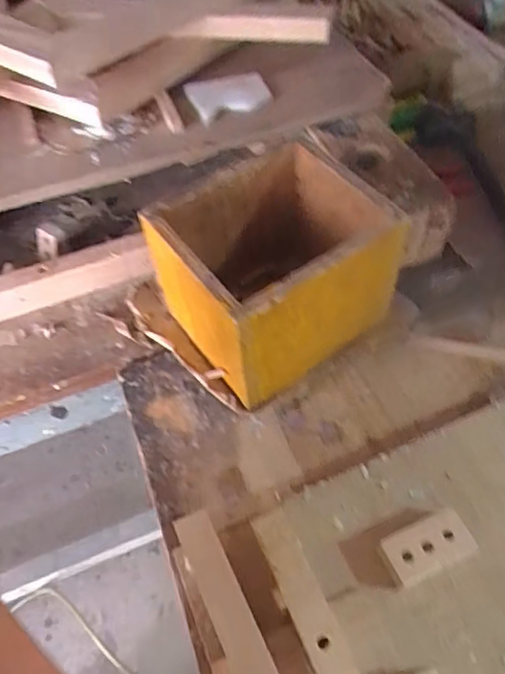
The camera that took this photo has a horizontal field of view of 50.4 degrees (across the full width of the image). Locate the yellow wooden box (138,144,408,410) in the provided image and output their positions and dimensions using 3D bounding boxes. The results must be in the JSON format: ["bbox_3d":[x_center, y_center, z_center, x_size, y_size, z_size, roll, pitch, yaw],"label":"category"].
[{"bbox_3d":[0.022,-0.068,0.601,0.202,0.182,0.190,-32,59,-19],"label":"yellow wooden box"}]

